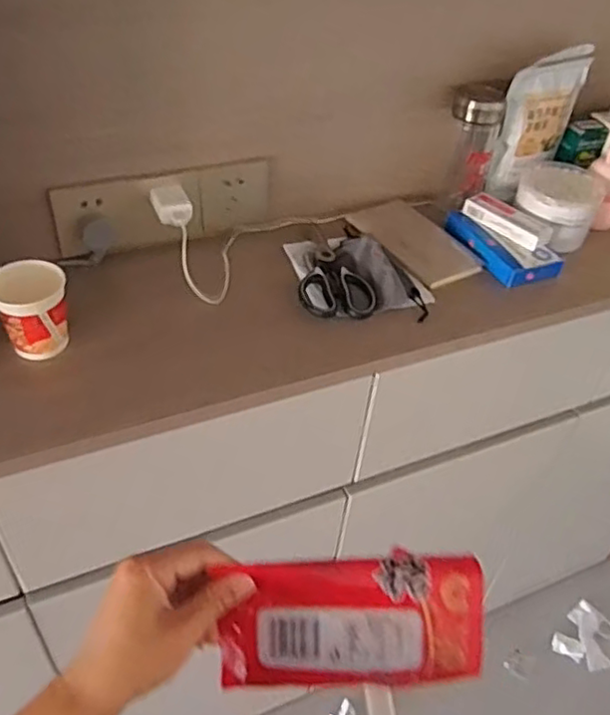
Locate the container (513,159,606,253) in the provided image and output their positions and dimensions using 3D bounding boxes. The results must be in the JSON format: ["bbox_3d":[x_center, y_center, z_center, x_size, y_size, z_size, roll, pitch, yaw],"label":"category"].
[{"bbox_3d":[0.339,-0.207,0.880,0.115,0.068,0.115,3,43,-3],"label":"container"}]

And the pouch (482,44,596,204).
[{"bbox_3d":[0.317,-0.316,0.885,0.045,0.180,0.141,36,51,29],"label":"pouch"}]

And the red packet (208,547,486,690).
[{"bbox_3d":[0.029,0.164,0.404,0.162,0.080,0.017,-5,4,3],"label":"red packet"}]

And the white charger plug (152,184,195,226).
[{"bbox_3d":[-0.152,-0.172,0.747,0.043,0.029,0.050,-8,45,-15],"label":"white charger plug"}]

